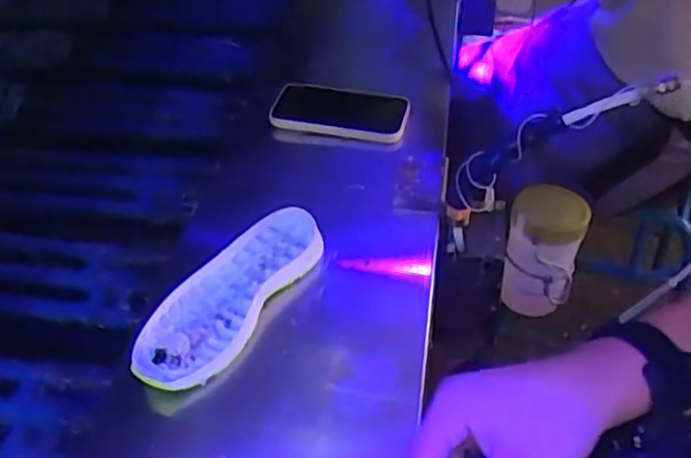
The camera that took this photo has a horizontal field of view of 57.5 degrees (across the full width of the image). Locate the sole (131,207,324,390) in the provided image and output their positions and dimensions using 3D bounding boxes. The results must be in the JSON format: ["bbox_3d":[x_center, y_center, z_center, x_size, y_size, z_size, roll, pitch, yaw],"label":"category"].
[{"bbox_3d":[-0.096,0.052,0.534,0.076,0.020,0.201,23,53,21],"label":"sole"}]

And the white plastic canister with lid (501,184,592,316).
[{"bbox_3d":[0.207,0.023,0.671,0.073,0.127,0.080,9,49,10],"label":"white plastic canister with lid"}]

